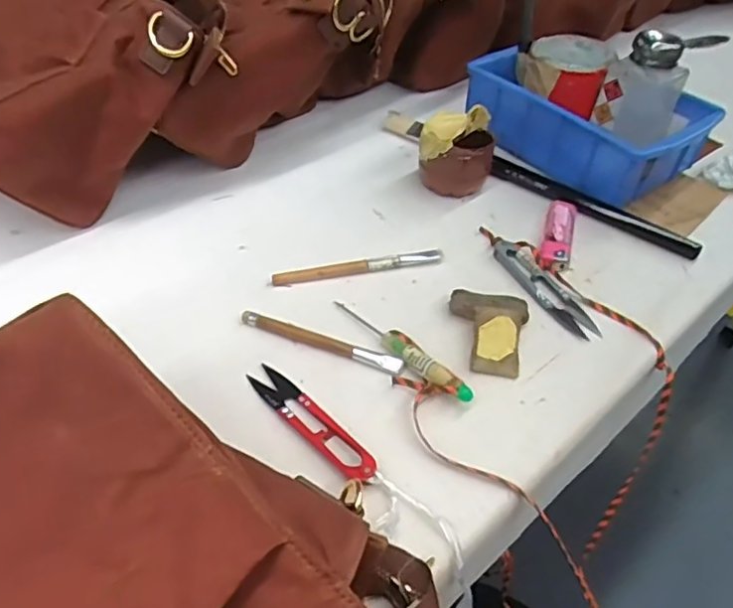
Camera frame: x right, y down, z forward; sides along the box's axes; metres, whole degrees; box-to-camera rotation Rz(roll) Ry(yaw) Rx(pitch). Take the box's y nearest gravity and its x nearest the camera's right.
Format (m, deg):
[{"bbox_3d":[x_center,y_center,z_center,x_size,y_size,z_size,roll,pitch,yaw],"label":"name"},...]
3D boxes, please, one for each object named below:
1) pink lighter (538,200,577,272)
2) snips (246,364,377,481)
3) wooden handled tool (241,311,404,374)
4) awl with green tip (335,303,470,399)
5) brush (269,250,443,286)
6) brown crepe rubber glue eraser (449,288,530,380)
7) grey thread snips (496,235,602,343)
[{"bbox_3d":[0.151,-0.055,0.472,0.023,0.009,0.084,15,47,11],"label":"pink lighter"},{"bbox_3d":[-0.032,0.066,0.345,0.020,0.008,0.098,-32,56,-29],"label":"snips"},{"bbox_3d":[-0.029,0.024,0.387,0.109,0.007,0.011,18,48,13],"label":"wooden handled tool"},{"bbox_3d":[0.021,0.026,0.385,0.016,0.012,0.115,-31,55,-28],"label":"awl with green tip"},{"bbox_3d":[-0.005,-0.027,0.443,0.127,0.010,0.009,-9,48,-12],"label":"brush"},{"bbox_3d":[0.079,0.015,0.399,0.051,0.018,0.064,13,47,9],"label":"brown crepe rubber glue eraser"},{"bbox_3d":[0.129,-0.014,0.441,0.024,0.007,0.105,-18,50,-20],"label":"grey thread snips"}]

